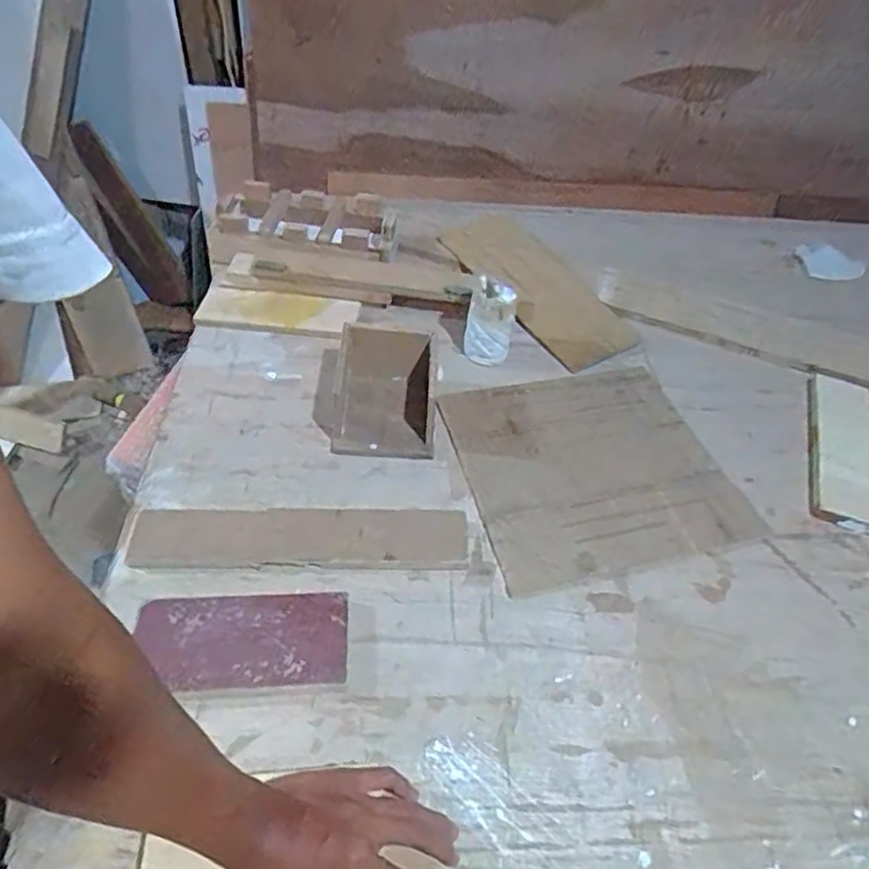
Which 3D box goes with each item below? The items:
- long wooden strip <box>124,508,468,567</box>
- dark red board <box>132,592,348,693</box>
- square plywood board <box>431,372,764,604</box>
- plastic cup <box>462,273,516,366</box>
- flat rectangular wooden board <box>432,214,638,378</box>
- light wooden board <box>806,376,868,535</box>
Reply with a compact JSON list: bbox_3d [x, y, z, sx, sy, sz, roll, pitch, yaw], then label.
[{"bbox_3d":[-0.139,0.106,0.664,0.343,0.022,0.064,1,49,-4],"label":"long wooden strip"},{"bbox_3d":[-0.177,0.195,0.586,0.187,0.023,0.087,-1,49,-6],"label":"dark red board"},{"bbox_3d":[0.189,0.036,0.768,0.309,0.012,0.289,-11,50,-14],"label":"square plywood board"},{"bbox_3d":[0.074,-0.155,0.866,0.063,0.104,0.053,5,48,-1],"label":"plastic cup"},{"bbox_3d":[0.160,-0.244,1.020,0.158,0.025,0.377,-21,54,-22],"label":"flat rectangular wooden board"},{"bbox_3d":[0.522,0.015,0.811,0.079,0.020,0.260,18,50,11],"label":"light wooden board"}]

